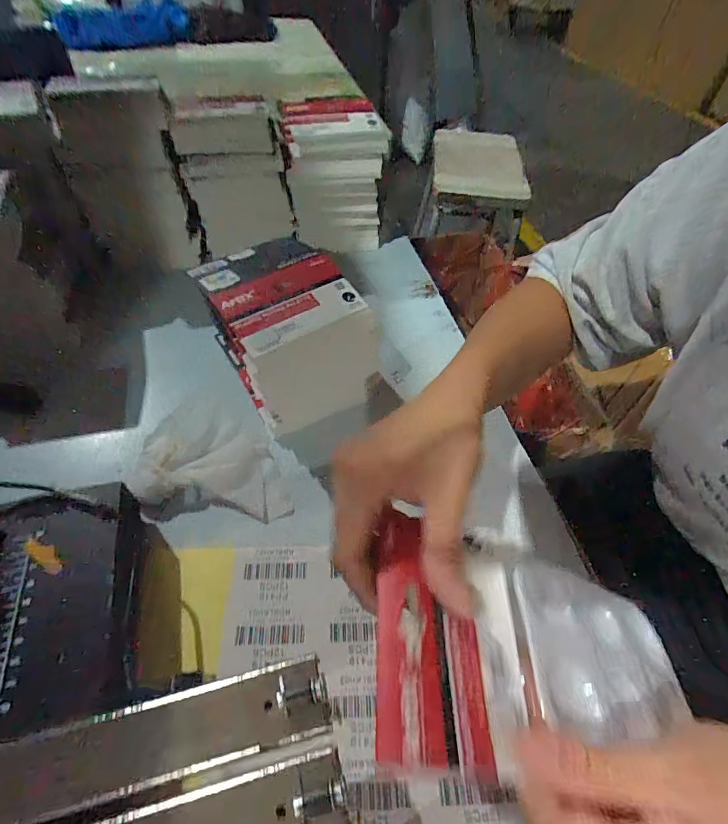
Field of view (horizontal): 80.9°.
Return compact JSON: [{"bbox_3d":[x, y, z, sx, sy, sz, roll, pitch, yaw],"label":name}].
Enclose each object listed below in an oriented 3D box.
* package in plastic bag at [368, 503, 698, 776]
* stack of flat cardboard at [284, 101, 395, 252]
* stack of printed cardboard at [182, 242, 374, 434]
[{"bbox_3d":[0.085,0.105,0.208,0.180,0.013,0.094,14,46,-25],"label":"package in plastic bag"},{"bbox_3d":[-0.033,-0.284,0.520,0.110,0.139,0.084,-1,51,-5],"label":"stack of flat cardboard"},{"bbox_3d":[-0.064,-0.072,0.370,0.121,0.108,0.128,-20,55,-19],"label":"stack of printed cardboard"}]

